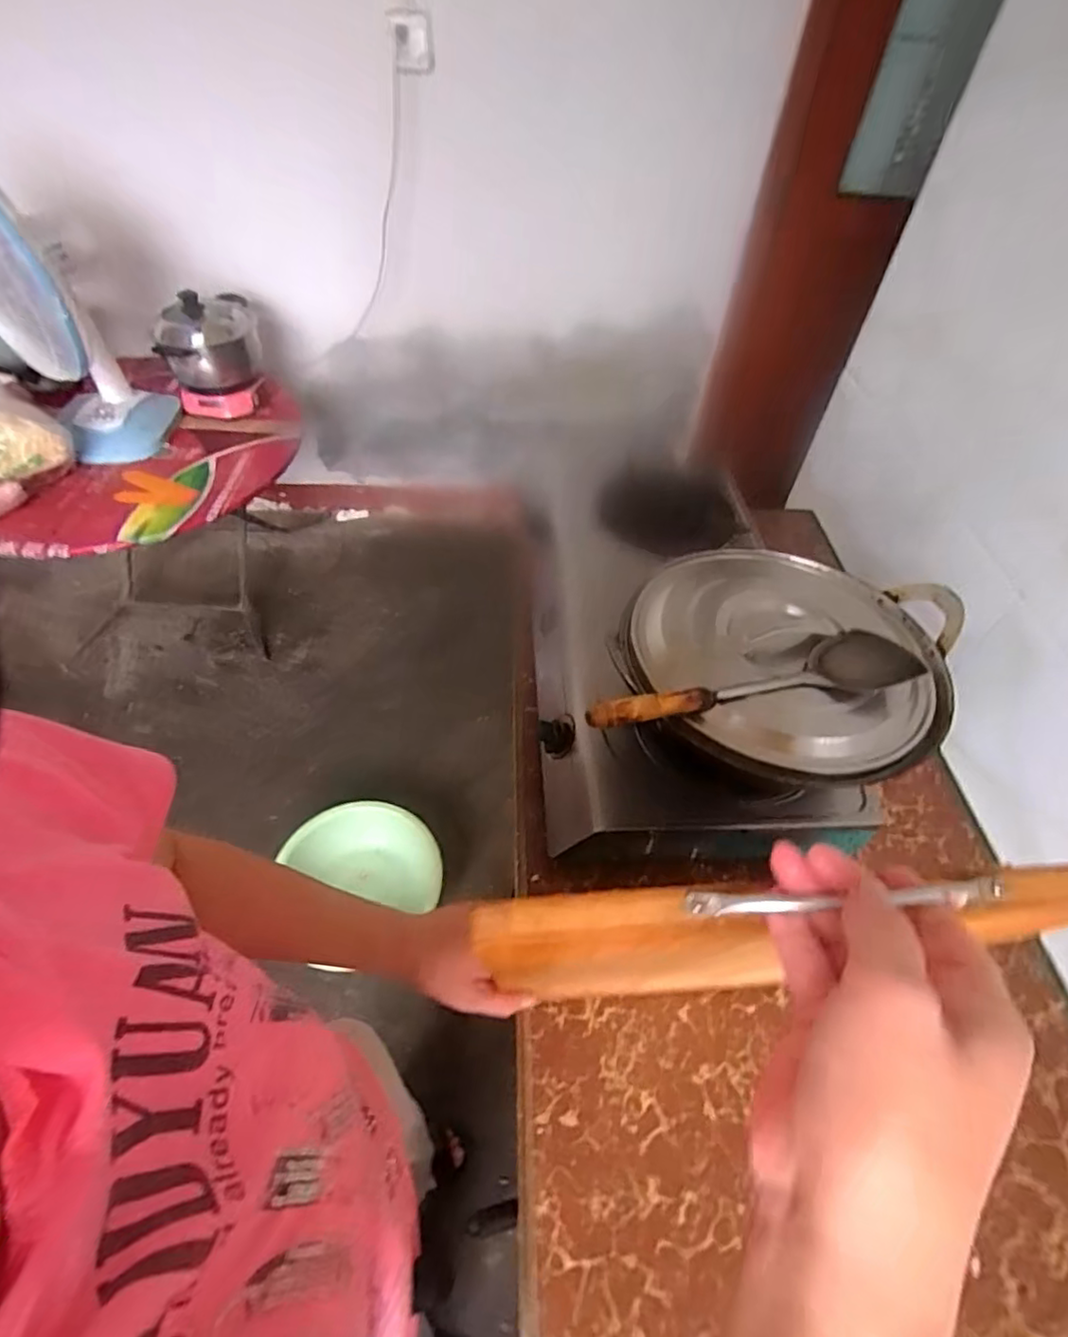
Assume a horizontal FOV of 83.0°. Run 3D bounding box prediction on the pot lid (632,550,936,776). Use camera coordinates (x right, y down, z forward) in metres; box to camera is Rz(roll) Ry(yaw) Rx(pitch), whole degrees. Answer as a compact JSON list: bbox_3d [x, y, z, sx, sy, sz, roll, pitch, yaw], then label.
[{"bbox_3d":[0.260,-0.029,0.652,0.291,0.056,0.307,2,50,-3],"label":"pot lid"}]

